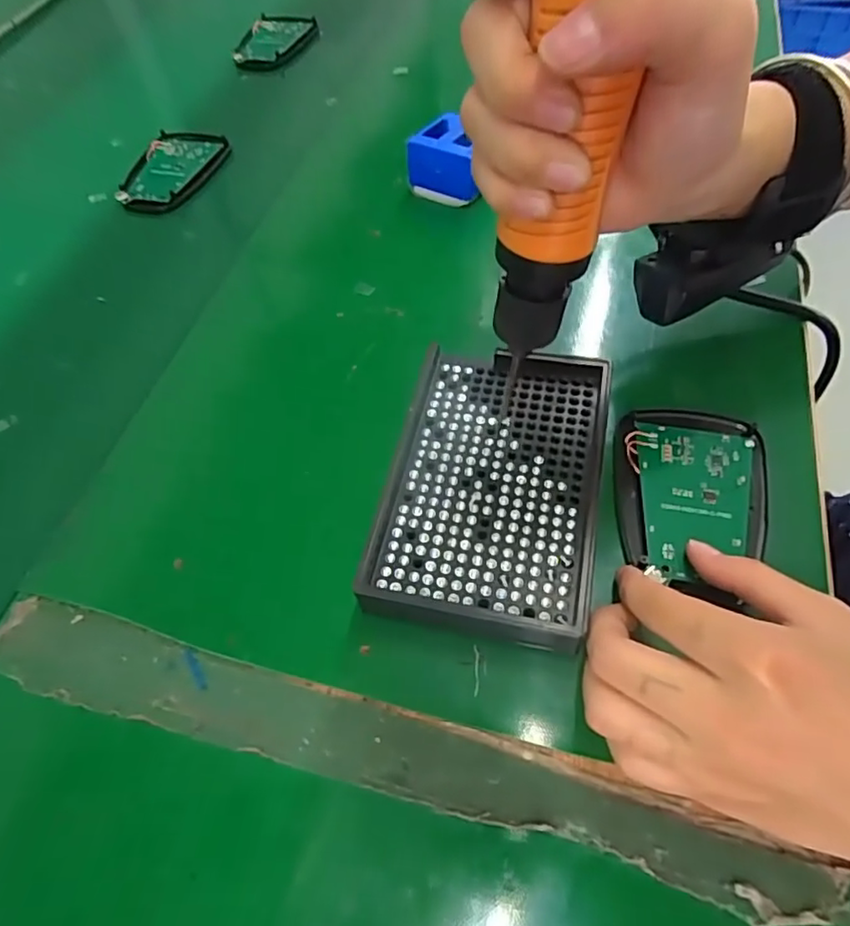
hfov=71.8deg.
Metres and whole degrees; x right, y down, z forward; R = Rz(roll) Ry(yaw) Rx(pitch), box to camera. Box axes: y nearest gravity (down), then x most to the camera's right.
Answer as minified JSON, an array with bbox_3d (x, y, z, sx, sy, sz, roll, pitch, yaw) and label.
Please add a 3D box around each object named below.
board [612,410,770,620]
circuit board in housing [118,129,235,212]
[{"bbox_3d":[0.118,0.015,0.261,0.063,0.010,0.093,7,57,7],"label":"board"},{"bbox_3d":[-0.198,-0.224,0.449,0.067,0.010,0.094,17,59,14],"label":"circuit board in housing"}]

